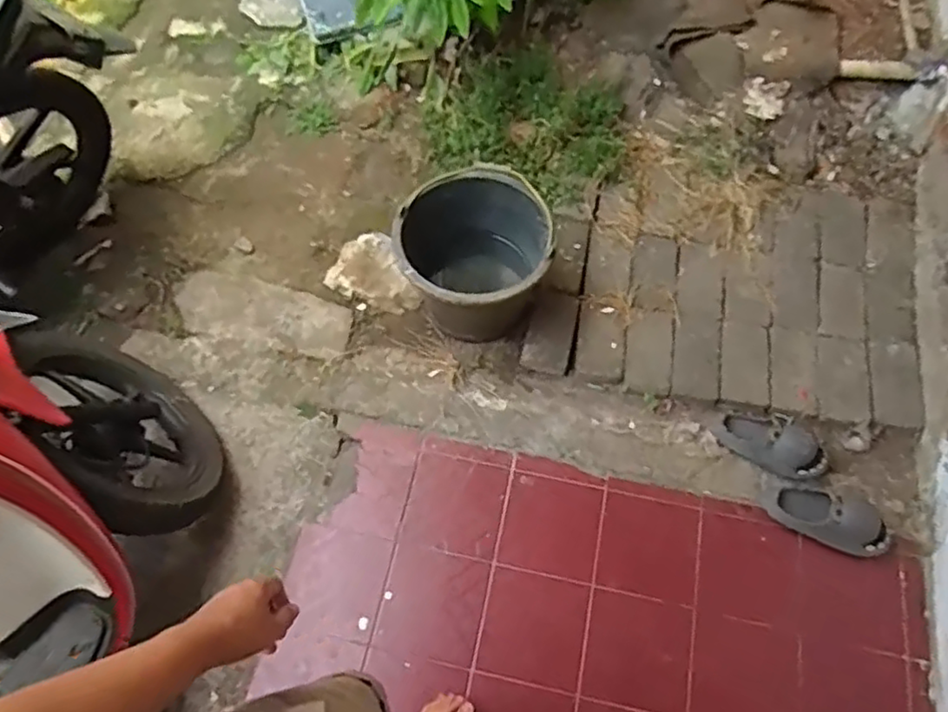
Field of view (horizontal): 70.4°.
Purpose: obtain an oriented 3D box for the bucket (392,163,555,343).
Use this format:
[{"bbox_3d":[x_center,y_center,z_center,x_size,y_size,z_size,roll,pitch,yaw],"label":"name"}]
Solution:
[{"bbox_3d":[0.002,-0.216,1.500,0.317,0.285,0.338,0,64,0],"label":"bucket"}]

